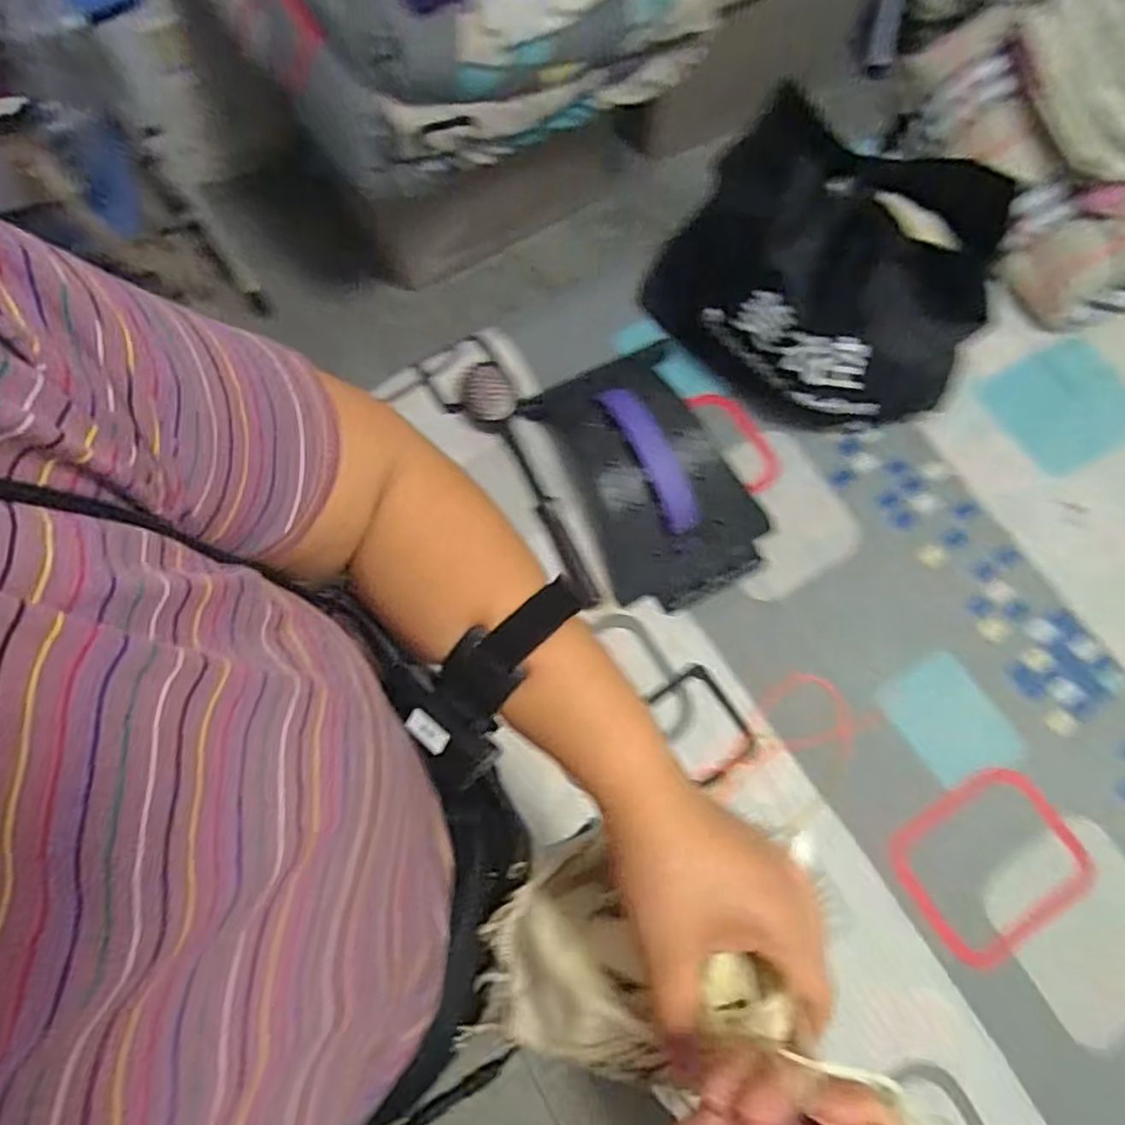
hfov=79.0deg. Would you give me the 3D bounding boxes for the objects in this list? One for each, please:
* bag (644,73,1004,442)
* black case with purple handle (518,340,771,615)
[{"bbox_3d":[0.308,-0.340,0.854,0.370,0.242,0.248,15,75,4],"label":"bag"},{"bbox_3d":[0.113,-0.117,0.871,0.219,0.071,0.347,-26,77,-7],"label":"black case with purple handle"}]

